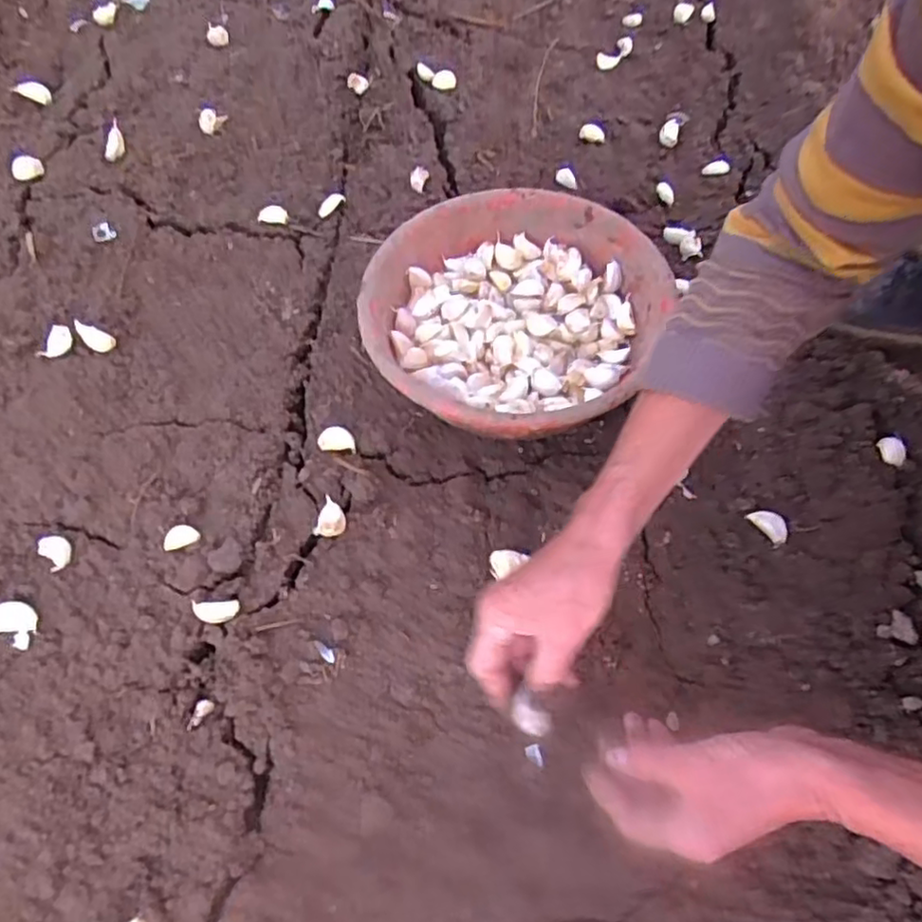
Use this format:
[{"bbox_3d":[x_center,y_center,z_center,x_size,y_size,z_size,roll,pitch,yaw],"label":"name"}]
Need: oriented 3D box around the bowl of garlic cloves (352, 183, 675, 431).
[{"bbox_3d":[0.045,-0.133,0.639,0.262,0.094,0.278,0,59,0],"label":"bowl of garlic cloves"}]

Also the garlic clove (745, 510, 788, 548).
[{"bbox_3d":[0.271,0.055,0.578,0.020,0.010,0.036,-29,63,-16],"label":"garlic clove"}]

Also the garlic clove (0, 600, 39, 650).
[{"bbox_3d":[-0.347,0.124,0.514,0.038,0.012,0.030,21,61,12],"label":"garlic clove"}]

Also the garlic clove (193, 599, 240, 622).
[{"bbox_3d":[-0.192,0.118,0.520,0.033,0.017,0.015,-7,59,-5],"label":"garlic clove"}]

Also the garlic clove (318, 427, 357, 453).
[{"bbox_3d":[-0.114,-0.020,0.612,0.033,0.013,0.021,1,59,0],"label":"garlic clove"}]

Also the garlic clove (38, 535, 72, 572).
[{"bbox_3d":[-0.334,0.074,0.544,0.021,0.015,0.025,-36,66,-20],"label":"garlic clove"}]

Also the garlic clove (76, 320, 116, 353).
[{"bbox_3d":[-0.361,-0.121,0.648,0.042,0.010,0.018,30,62,-3],"label":"garlic clove"}]

